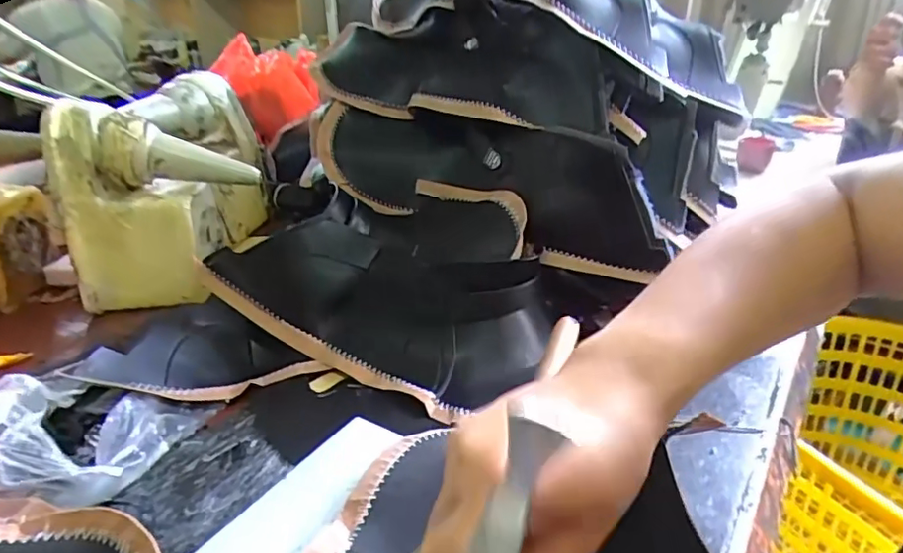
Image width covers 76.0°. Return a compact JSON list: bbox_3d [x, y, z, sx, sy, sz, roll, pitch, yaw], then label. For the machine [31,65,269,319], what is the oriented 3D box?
[{"bbox_3d":[-0.315,-0.111,0.676,0.178,0.193,0.260,-6,27,-10],"label":"machine"}]

